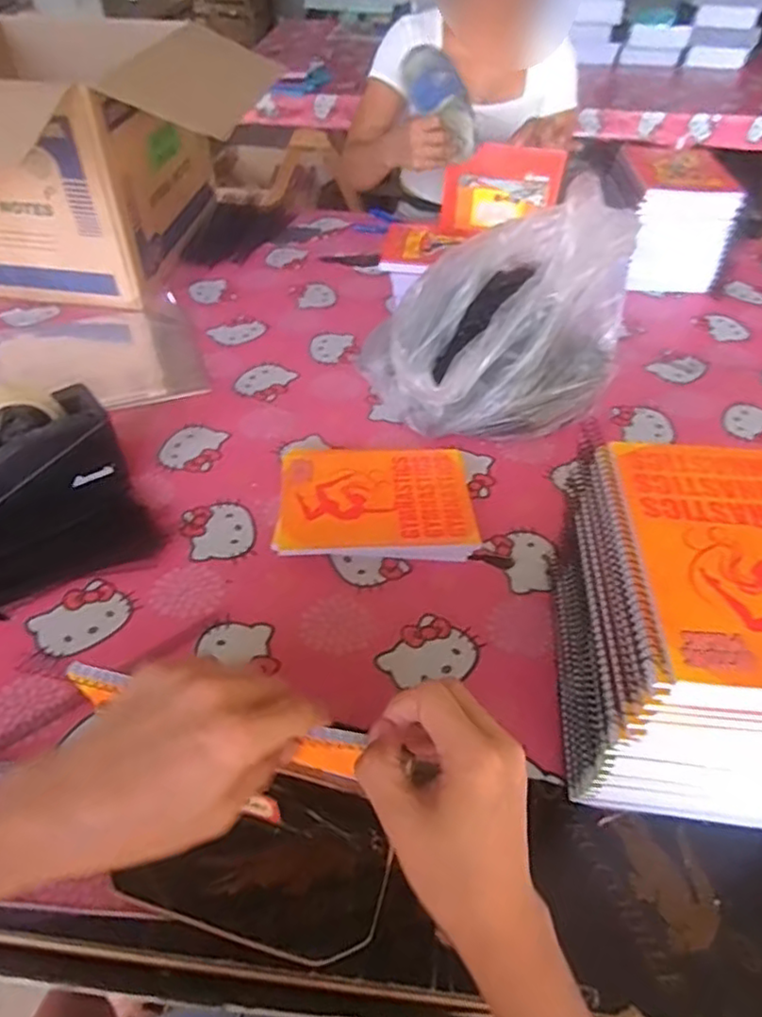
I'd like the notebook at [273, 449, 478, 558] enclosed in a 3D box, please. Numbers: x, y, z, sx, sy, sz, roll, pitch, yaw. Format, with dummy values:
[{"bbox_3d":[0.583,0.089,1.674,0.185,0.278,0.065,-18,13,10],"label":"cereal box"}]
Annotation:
[{"bbox_3d":[-0.005,-0.006,0.683,0.201,0.028,0.147,-2,44,-2],"label":"notebook"}]

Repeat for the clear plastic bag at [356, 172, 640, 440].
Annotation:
[{"bbox_3d":[0.151,-0.214,0.763,0.291,0.214,0.193,-19,48,-19],"label":"clear plastic bag"}]

